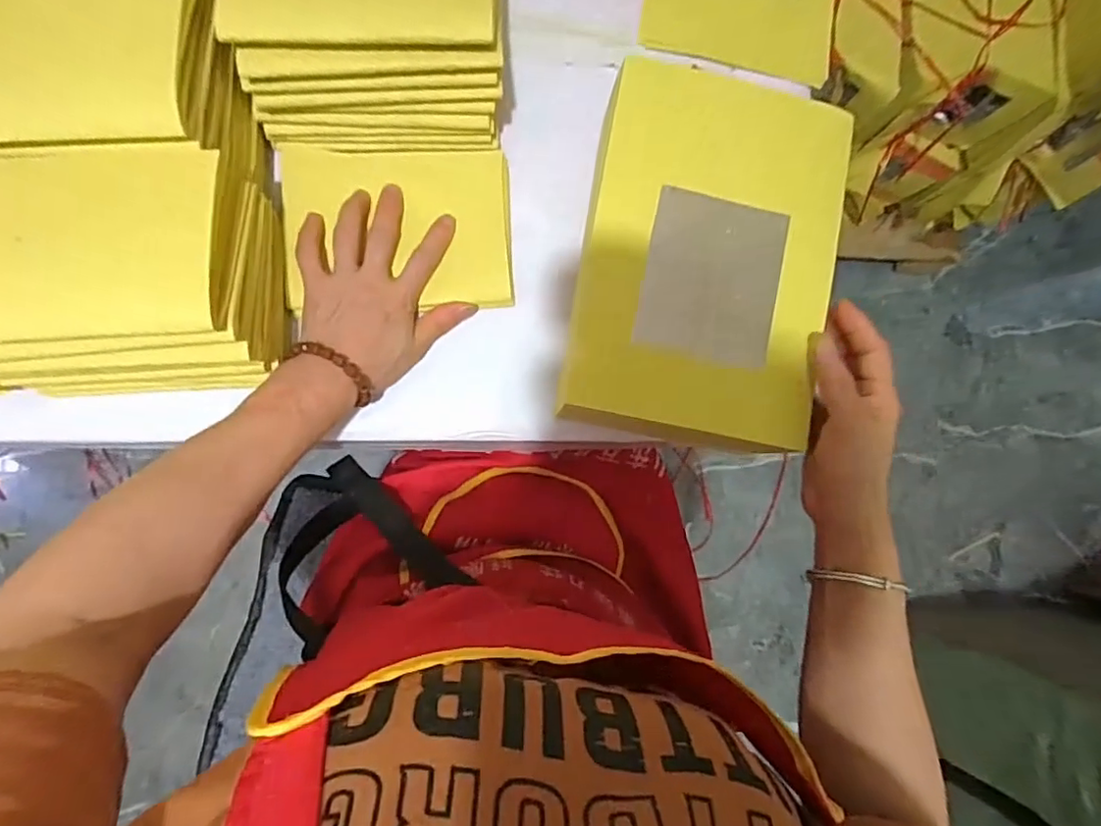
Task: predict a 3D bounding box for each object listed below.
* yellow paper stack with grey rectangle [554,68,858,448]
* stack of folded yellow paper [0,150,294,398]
[{"bbox_3d":[0.102,-0.099,0.373,0.160,0.025,0.225,9,85,-6],"label":"yellow paper stack with grey rectangle"},{"bbox_3d":[-0.261,-0.079,0.352,0.168,0.093,0.119,-5,86,-7],"label":"stack of folded yellow paper"}]

